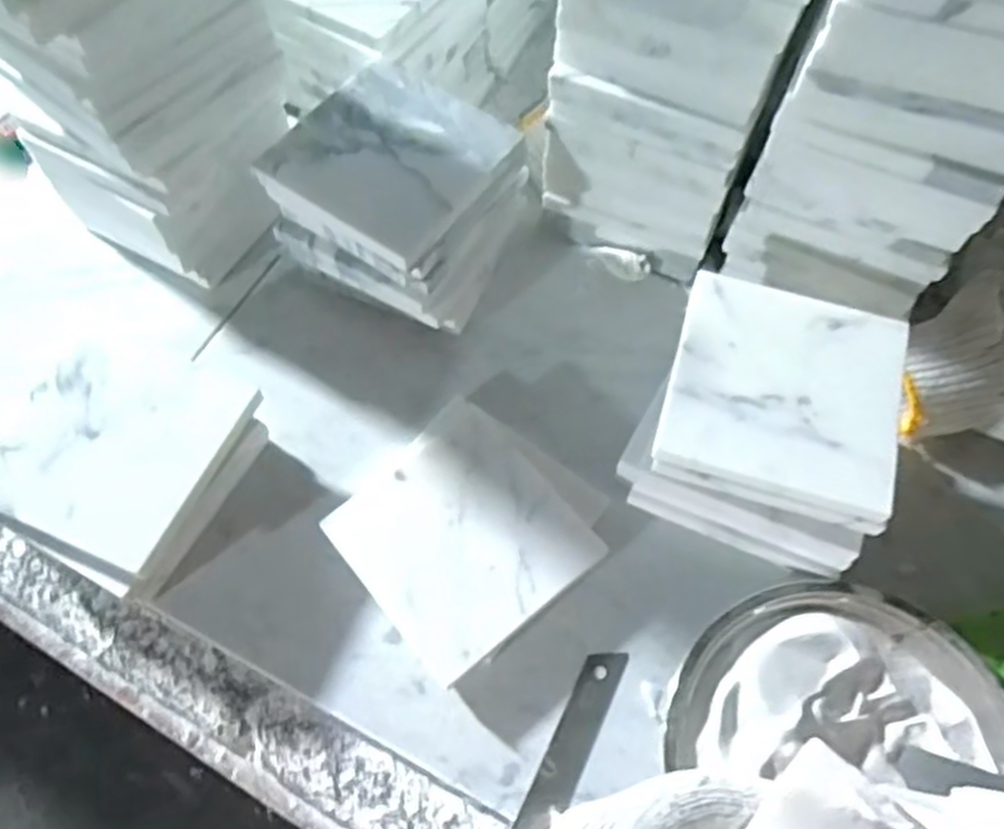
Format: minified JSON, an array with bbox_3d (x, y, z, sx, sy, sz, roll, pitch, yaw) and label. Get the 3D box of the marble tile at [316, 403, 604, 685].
[{"bbox_3d":[-0.020,0.057,0.384,0.100,0.012,0.107,-37,74,-17],"label":"marble tile"}]

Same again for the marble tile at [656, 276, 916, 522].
[{"bbox_3d":[0.127,-0.011,0.352,0.100,0.013,0.098,18,68,4],"label":"marble tile"}]

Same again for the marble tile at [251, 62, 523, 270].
[{"bbox_3d":[-0.058,-0.131,0.395,0.095,0.008,0.101,33,68,12],"label":"marble tile"}]

